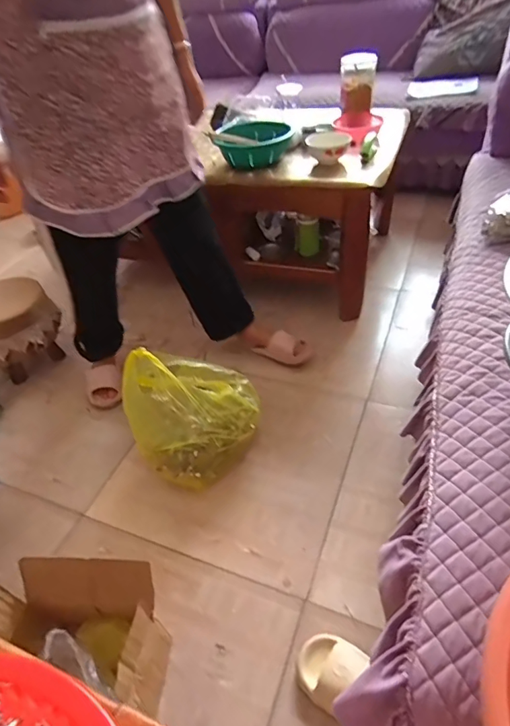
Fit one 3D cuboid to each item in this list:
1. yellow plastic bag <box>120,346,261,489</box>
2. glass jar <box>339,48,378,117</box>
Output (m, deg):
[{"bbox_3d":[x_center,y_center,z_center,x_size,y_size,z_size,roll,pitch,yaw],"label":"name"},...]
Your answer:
[{"bbox_3d":[-0.155,0.117,1.150,0.311,0.334,0.254,-36,49,-27],"label":"yellow plastic bag"},{"bbox_3d":[0.352,-0.960,1.539,0.116,0.202,0.126,2,43,11],"label":"glass jar"}]

